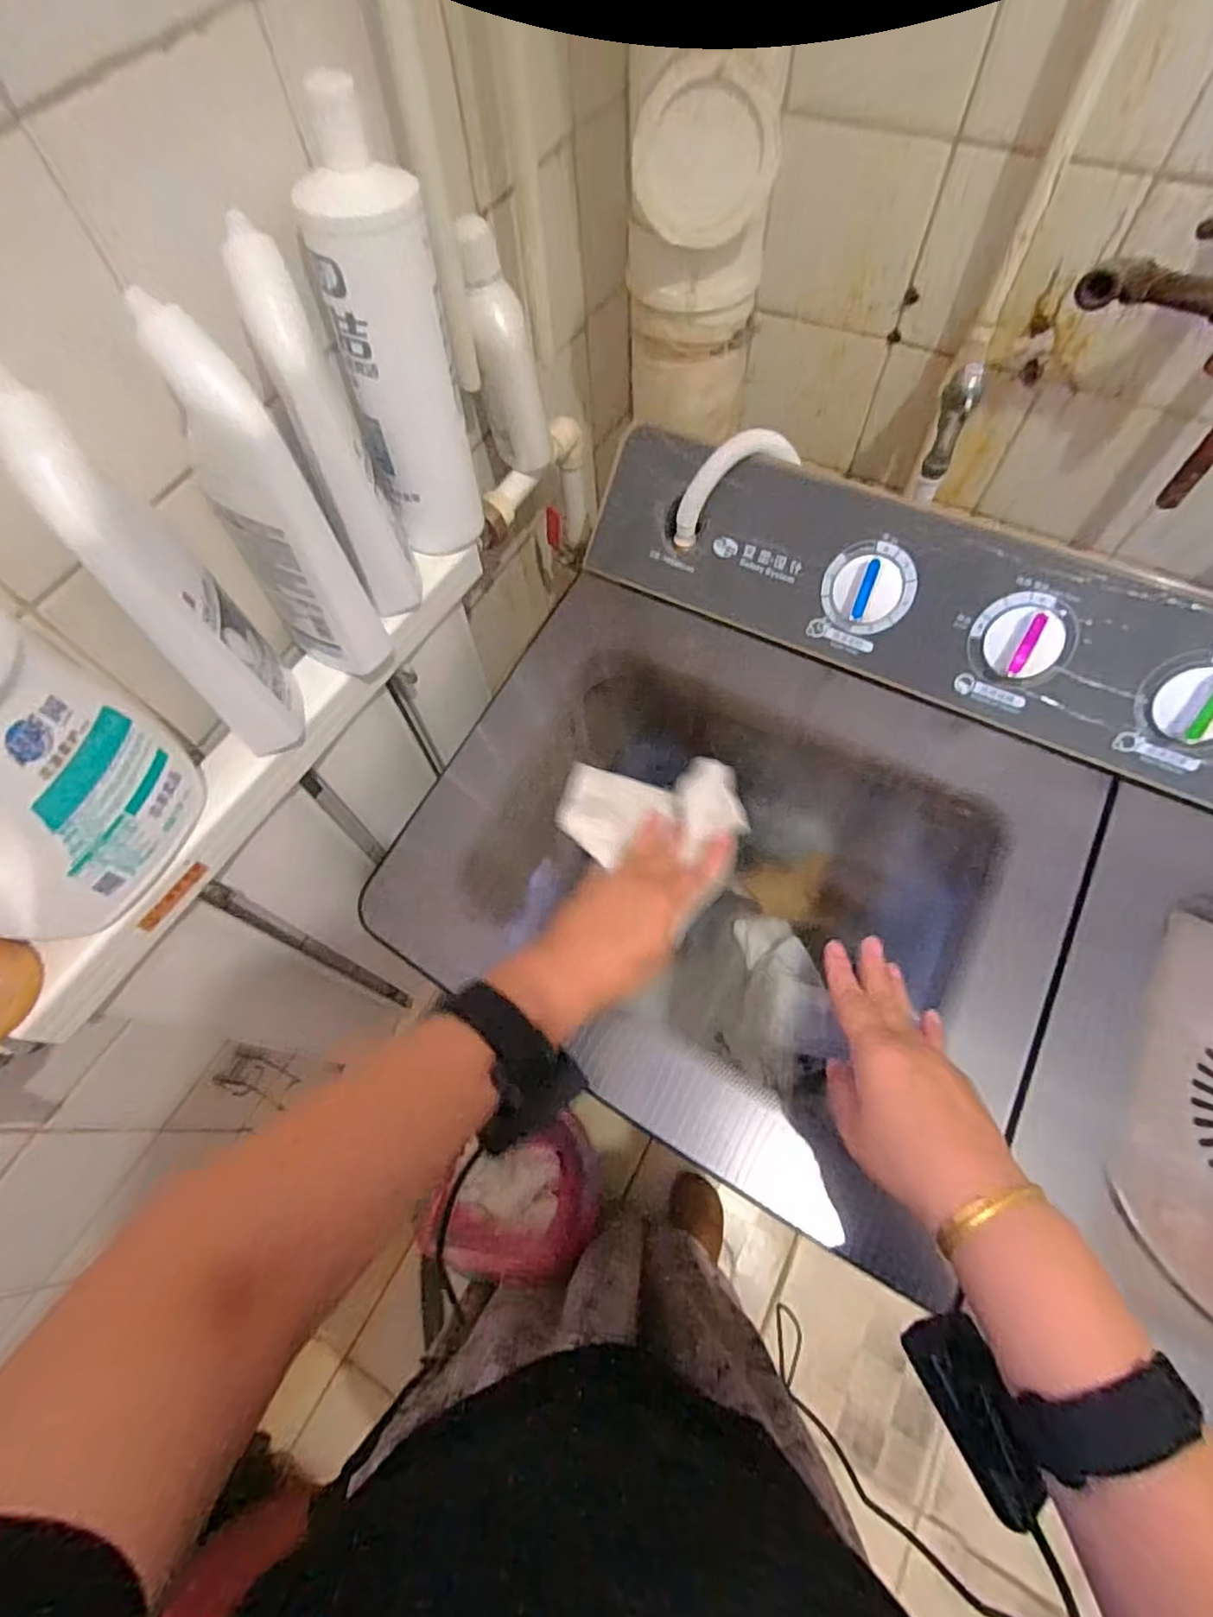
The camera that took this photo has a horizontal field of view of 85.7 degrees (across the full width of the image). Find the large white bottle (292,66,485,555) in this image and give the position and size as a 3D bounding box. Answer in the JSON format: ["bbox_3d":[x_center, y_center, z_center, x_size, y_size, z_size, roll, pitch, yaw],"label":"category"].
[{"bbox_3d":[-0.138,-0.301,0.456,0.075,0.253,0.057,-17,64,-6],"label":"large white bottle"}]

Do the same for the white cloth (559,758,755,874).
[{"bbox_3d":[0.036,0.000,0.511,0.140,0.027,0.085,-3,64,7],"label":"white cloth"}]

